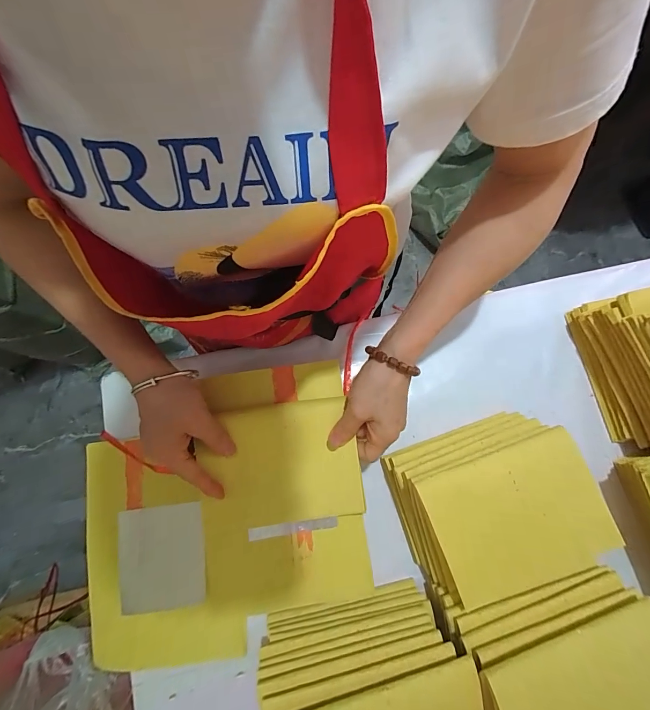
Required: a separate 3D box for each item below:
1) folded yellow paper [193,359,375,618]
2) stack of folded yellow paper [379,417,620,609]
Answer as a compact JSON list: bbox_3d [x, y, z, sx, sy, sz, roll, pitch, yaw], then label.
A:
[{"bbox_3d":[-0.045,0.127,0.350,0.153,0.029,0.225,-7,86,-3],"label":"folded yellow paper"},{"bbox_3d":[0.163,0.148,0.349,0.165,0.084,0.140,-18,80,-4],"label":"stack of folded yellow paper"}]

